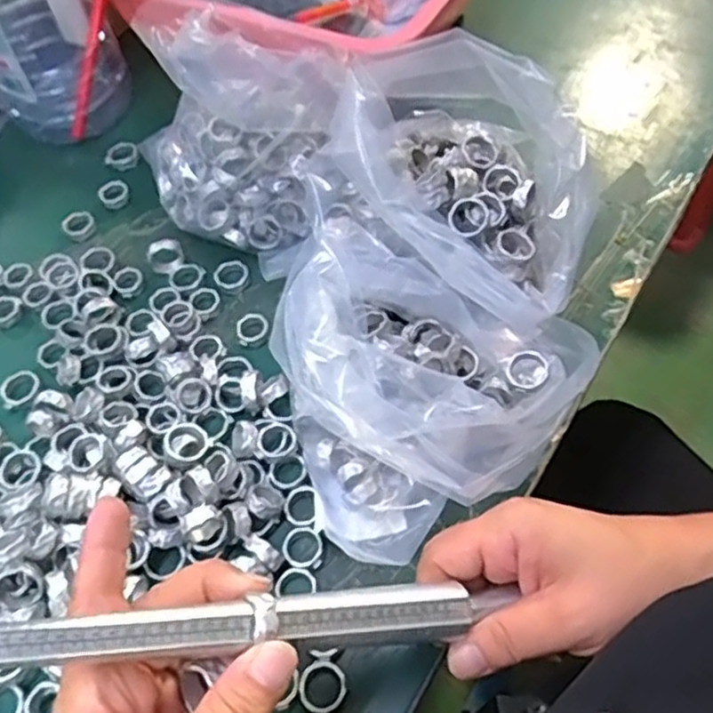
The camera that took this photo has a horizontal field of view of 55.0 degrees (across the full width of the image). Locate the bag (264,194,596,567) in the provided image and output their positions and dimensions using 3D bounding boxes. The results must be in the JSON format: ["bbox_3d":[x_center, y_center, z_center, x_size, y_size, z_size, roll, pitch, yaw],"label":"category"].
[{"bbox_3d":[0.019,0.017,0.349,0.154,0.074,0.141,32,65,23],"label":"bag"}]

